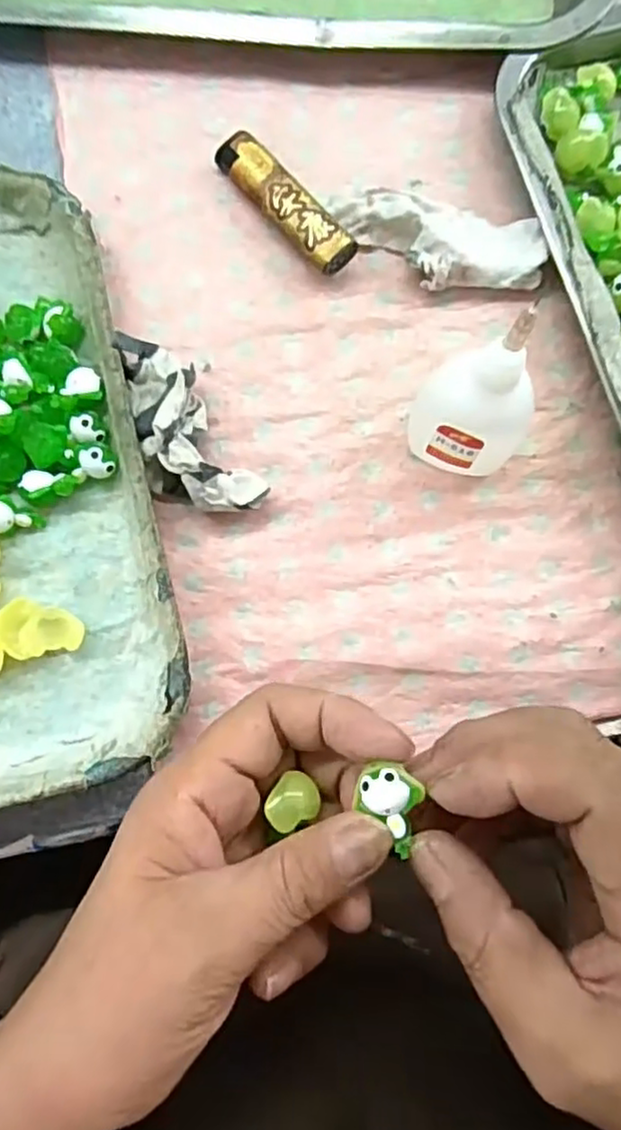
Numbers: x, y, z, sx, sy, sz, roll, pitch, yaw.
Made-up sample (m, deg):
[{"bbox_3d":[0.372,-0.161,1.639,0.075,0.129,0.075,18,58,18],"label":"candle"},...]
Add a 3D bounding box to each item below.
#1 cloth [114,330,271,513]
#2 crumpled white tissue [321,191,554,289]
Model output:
[{"bbox_3d":[-0.057,-0.056,0.290,0.039,0.029,0.086,-32,83,-2],"label":"cloth"},{"bbox_3d":[0.056,-0.144,0.306,0.091,0.018,0.042,0,83,2],"label":"crumpled white tissue"}]

